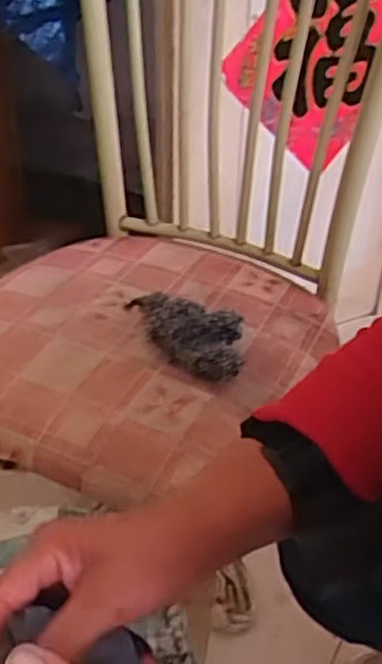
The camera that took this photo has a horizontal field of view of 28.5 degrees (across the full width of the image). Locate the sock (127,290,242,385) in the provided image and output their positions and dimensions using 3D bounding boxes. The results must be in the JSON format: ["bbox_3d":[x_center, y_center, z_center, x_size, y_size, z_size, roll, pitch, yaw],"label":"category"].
[{"bbox_3d":[-0.009,-0.004,0.691,0.137,0.049,0.072,22,40,22],"label":"sock"}]

